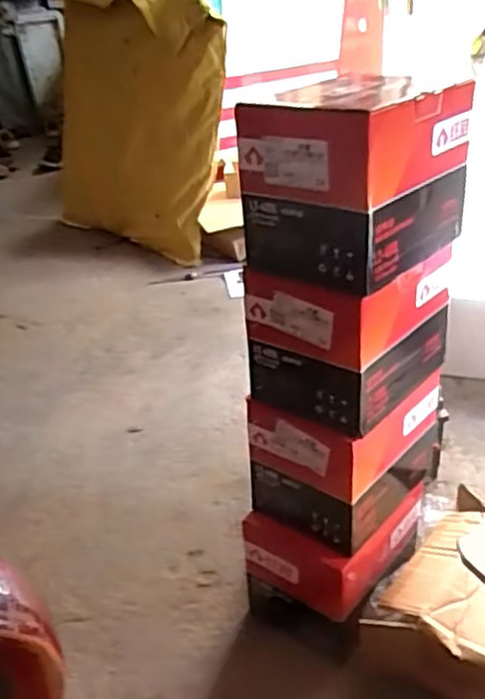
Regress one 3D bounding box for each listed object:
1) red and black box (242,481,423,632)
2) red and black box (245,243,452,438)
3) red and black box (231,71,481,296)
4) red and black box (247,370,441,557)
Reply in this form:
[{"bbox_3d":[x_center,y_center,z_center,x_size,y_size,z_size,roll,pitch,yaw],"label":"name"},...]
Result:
[{"bbox_3d":[0.150,0.309,1.088,0.181,0.202,0.253,19,39,36],"label":"red and black box"},{"bbox_3d":[0.146,-0.038,0.935,0.180,0.193,0.223,19,39,36],"label":"red and black box"},{"bbox_3d":[0.137,-0.212,0.841,0.193,0.193,0.225,20,39,37],"label":"red and black box"},{"bbox_3d":[0.160,0.143,1.032,0.248,0.215,0.175,-30,38,-35],"label":"red and black box"}]

